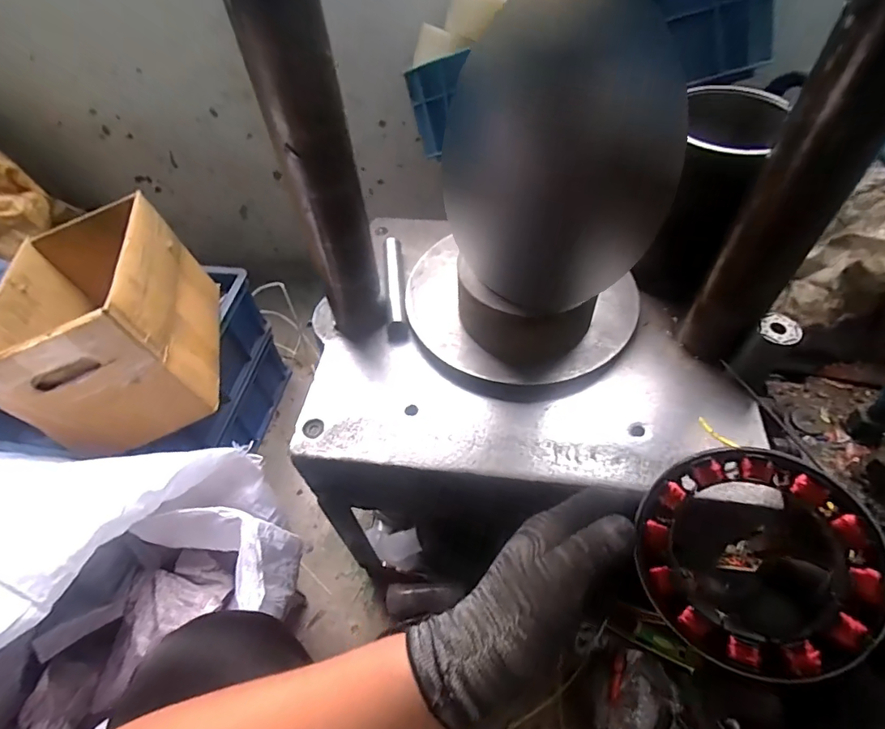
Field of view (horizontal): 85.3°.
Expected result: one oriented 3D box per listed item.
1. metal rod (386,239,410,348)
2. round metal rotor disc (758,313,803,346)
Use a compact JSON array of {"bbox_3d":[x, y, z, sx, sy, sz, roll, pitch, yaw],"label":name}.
[{"bbox_3d":[-0.059,-0.094,0.593,0.024,0.024,0.163,-8,53,-2],"label":"metal rod"},{"bbox_3d":[0.314,-0.033,0.447,0.034,0.007,0.035,7,54,9],"label":"round metal rotor disc"}]

